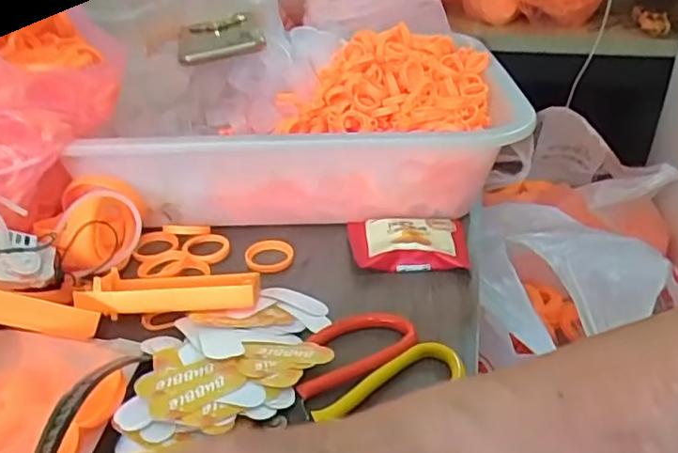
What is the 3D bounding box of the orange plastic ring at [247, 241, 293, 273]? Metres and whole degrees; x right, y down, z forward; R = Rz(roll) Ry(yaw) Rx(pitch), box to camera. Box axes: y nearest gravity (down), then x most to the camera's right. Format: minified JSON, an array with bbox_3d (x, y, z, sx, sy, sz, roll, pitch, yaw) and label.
[{"bbox_3d":[-0.051,0.022,0.443,0.035,0.008,0.034,-1,31,0],"label":"orange plastic ring"}]

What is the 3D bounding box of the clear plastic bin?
[{"bbox_3d":[-0.020,-0.090,0.529,0.323,0.102,0.246,0,31,1],"label":"clear plastic bin"}]

